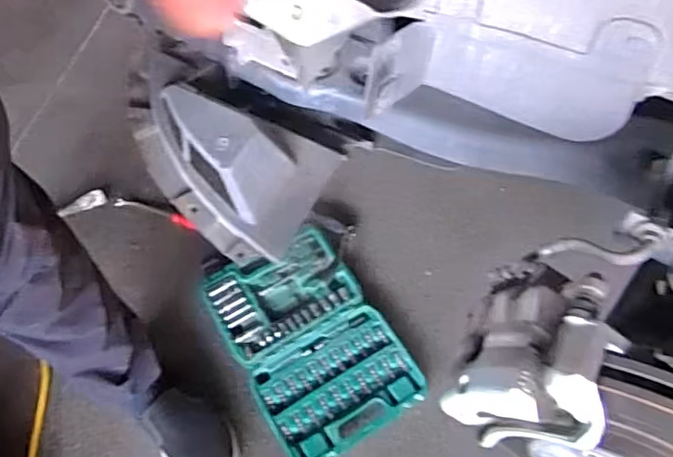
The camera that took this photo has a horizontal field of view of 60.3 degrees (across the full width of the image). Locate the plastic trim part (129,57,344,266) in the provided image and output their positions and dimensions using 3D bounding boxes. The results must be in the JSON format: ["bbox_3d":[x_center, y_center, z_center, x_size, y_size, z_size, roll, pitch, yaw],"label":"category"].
[{"bbox_3d":[-0.177,-0.118,0.789,0.352,0.077,0.198,31,65,18],"label":"plastic trim part"}]

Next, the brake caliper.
[{"bbox_3d":[0.183,0.113,0.534,0.120,0.138,0.149,22,63,14],"label":"brake caliper"}]

